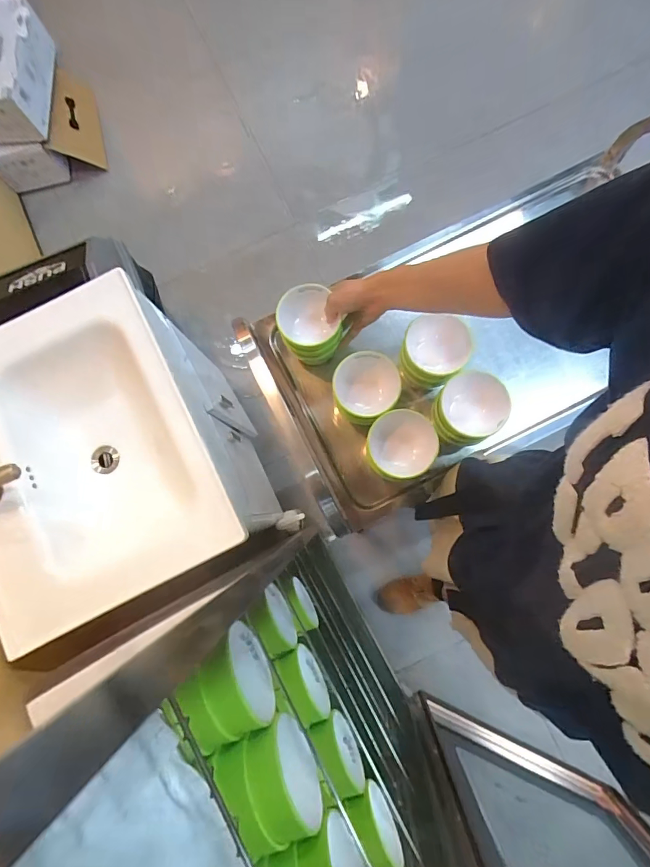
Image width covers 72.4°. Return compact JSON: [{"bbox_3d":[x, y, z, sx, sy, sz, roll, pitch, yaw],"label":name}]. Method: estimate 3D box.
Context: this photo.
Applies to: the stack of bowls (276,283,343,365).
[{"bbox_3d":[-0.026,-0.185,0.807,0.100,0.131,0.110,-24,80,-4],"label":"stack of bowls"}]

